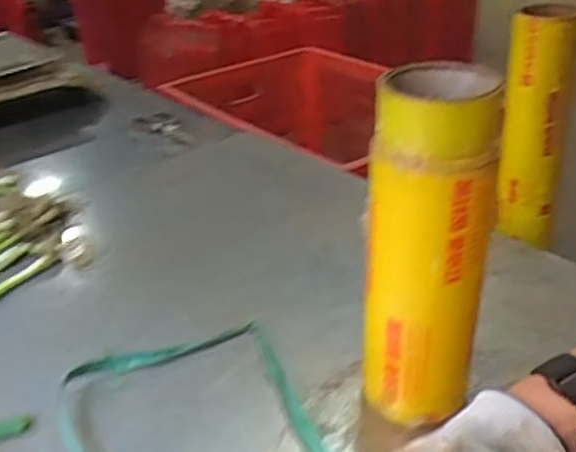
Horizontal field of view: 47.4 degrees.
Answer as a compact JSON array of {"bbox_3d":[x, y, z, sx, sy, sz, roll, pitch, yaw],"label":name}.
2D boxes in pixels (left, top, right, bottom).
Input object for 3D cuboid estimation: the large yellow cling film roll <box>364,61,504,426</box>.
[{"bbox_3d":[0.116,0.033,0.549,0.093,0.313,0.078,4,31,14],"label":"large yellow cling film roll"}]

